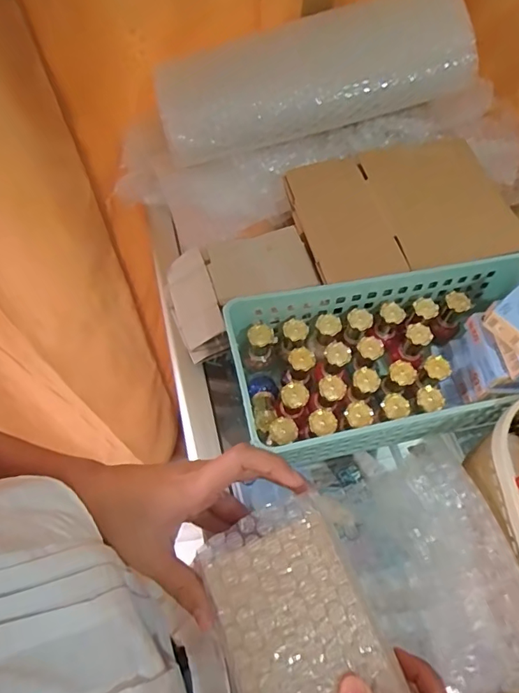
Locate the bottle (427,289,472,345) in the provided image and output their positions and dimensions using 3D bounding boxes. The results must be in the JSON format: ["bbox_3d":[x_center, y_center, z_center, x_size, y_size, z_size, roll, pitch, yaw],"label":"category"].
[{"bbox_3d":[0.180,-0.028,0.463,0.028,0.050,0.024,19,34,7],"label":"bottle"}]

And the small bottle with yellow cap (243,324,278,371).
[{"bbox_3d":[0.001,0.001,0.439,0.025,0.043,0.026,14,60,4],"label":"small bottle with yellow cap"}]

